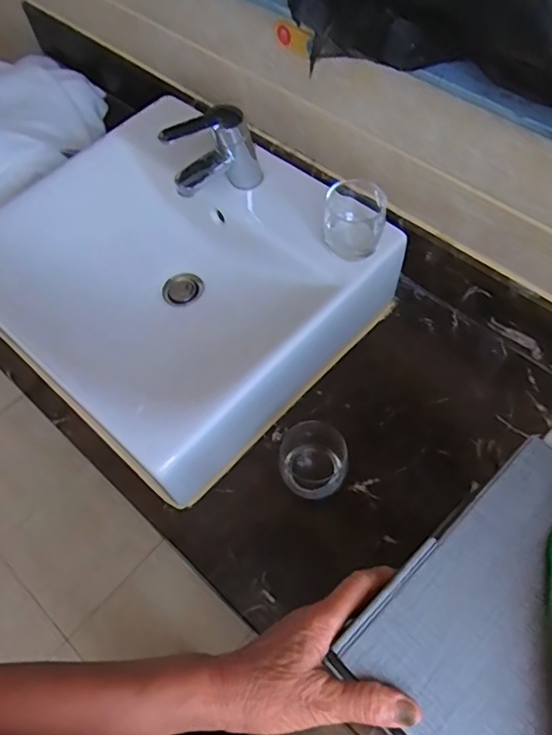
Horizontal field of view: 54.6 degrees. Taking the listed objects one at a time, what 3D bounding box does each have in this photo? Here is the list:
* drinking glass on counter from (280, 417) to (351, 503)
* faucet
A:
[{"bbox_3d":[0.044,0.114,0.640,0.074,0.082,0.075,-1,61,2],"label":"drinking glass on counter"},{"bbox_3d":[-0.076,-0.267,0.704,0.132,0.129,0.046,-30,64,-13],"label":"faucet"}]

